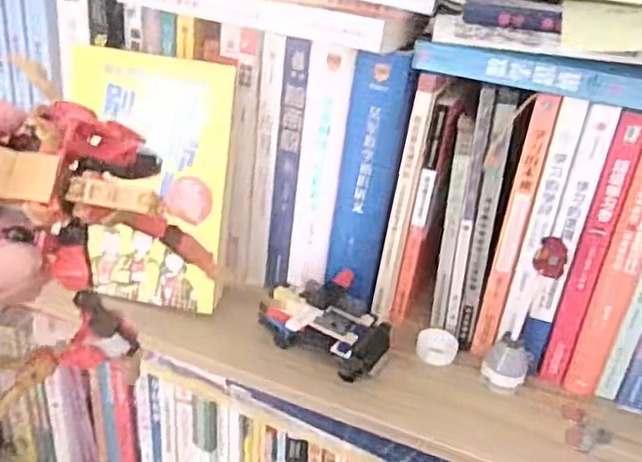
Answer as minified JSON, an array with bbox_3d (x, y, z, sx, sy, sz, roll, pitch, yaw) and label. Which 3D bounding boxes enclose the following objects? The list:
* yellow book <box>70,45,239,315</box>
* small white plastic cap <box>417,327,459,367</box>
[{"bbox_3d":[-0.127,-0.035,0.483,0.119,0.179,0.014,7,10,7],"label":"yellow book"},{"bbox_3d":[0.087,0.087,0.500,0.030,0.018,0.020,13,34,11],"label":"small white plastic cap"}]

